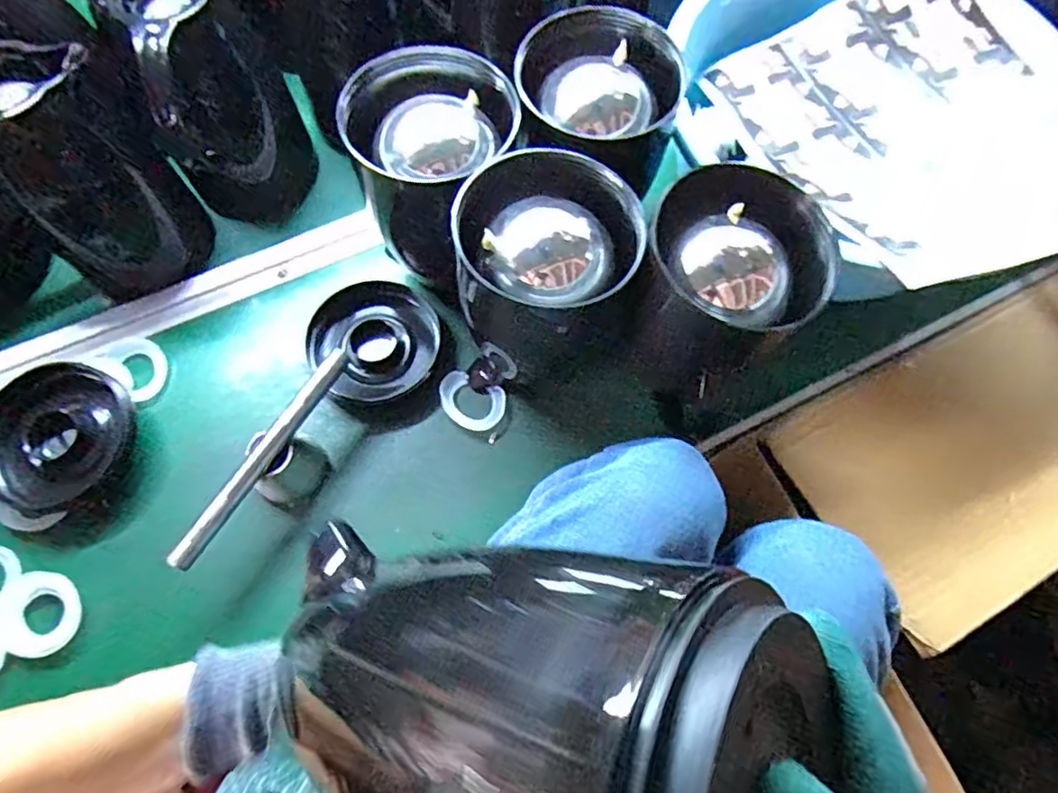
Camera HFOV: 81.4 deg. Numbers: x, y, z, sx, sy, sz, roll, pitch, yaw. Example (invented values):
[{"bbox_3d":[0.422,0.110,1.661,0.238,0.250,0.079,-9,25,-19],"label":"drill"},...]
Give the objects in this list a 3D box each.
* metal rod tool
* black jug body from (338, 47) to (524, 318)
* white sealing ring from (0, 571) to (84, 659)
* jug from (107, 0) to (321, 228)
[{"bbox_3d":[-0.206,0.043,0.477,0.016,0.016,0.197,29,71,11],"label":"metal rod tool"},{"bbox_3d":[-0.066,-0.172,0.506,0.121,0.146,0.140,-35,72,-13],"label":"black jug body"},{"bbox_3d":[-0.384,0.169,0.481,0.073,0.009,0.061,27,75,18],"label":"white sealing ring"},{"bbox_3d":[-0.282,-0.266,0.566,0.132,0.201,0.116,-42,74,-15],"label":"jug"}]

